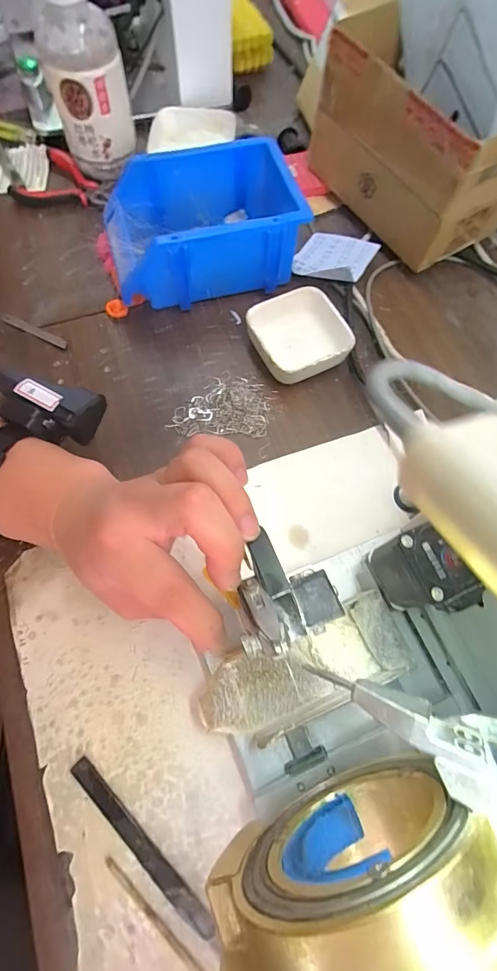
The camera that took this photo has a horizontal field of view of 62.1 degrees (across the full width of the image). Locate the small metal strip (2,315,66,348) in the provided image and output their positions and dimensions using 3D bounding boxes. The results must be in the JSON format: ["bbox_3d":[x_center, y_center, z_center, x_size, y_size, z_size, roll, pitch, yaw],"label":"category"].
[{"bbox_3d":[-0.210,-0.152,0.406,0.077,0.005,0.010,28,71,8],"label":"small metal strip"}]

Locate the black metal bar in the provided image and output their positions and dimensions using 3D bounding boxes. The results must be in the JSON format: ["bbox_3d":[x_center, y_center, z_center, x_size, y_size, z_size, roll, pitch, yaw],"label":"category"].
[{"bbox_3d":[-0.068,0.227,0.262,0.126,0.011,0.012,43,73,13],"label":"black metal bar"}]

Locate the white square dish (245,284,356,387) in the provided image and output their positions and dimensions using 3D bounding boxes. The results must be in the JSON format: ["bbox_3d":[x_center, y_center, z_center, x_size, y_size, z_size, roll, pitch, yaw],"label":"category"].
[{"bbox_3d":[0.047,-0.141,0.390,0.084,0.026,0.083,-23,72,-11],"label":"white square dish"}]

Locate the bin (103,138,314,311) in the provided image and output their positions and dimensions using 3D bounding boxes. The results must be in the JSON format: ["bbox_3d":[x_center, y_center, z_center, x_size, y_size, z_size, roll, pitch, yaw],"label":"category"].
[{"bbox_3d":[-0.043,-0.256,0.409,0.184,0.078,0.128,-13,70,-7],"label":"bin"}]

